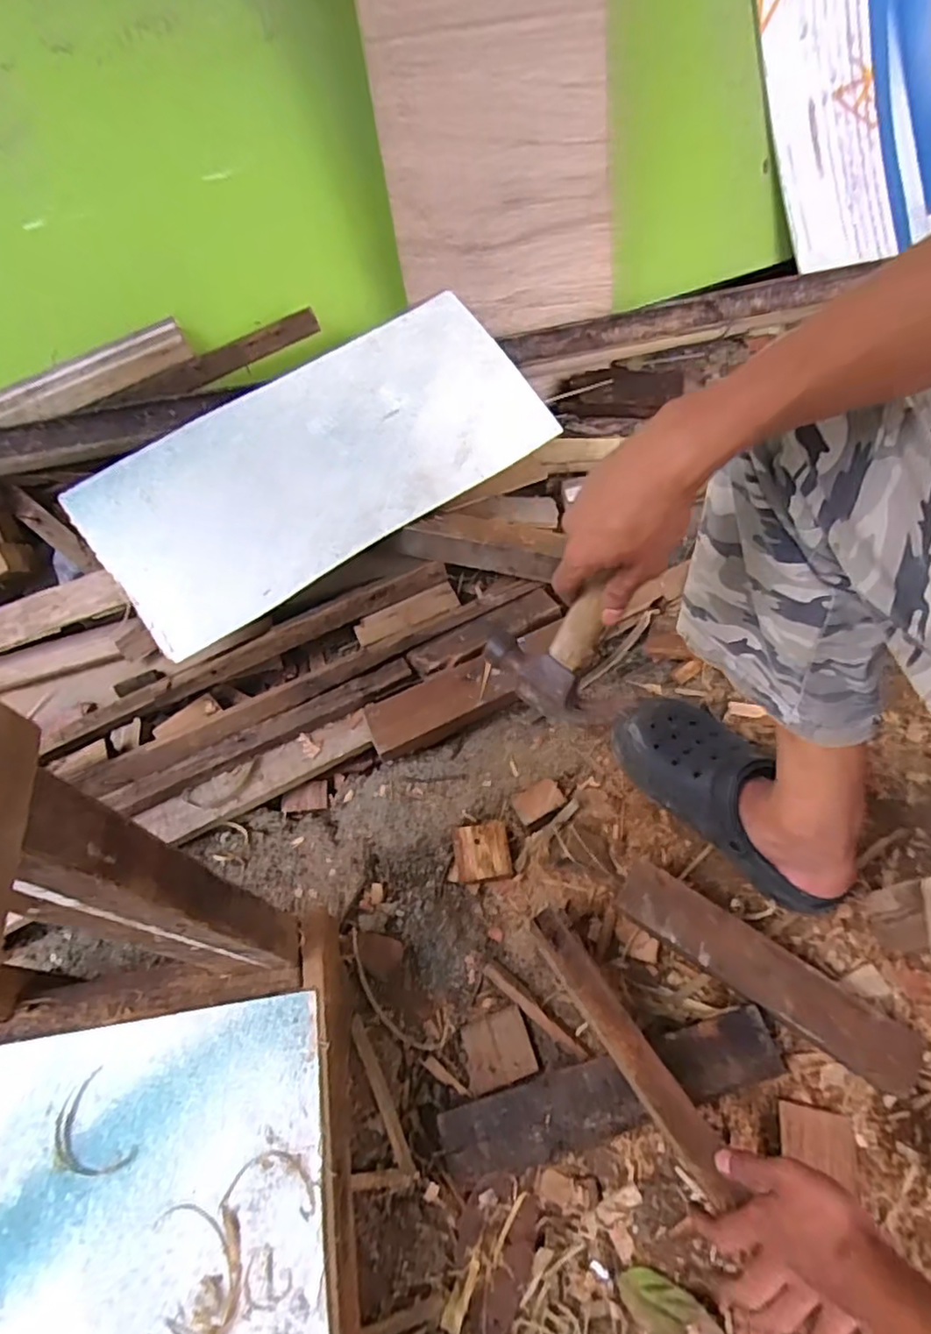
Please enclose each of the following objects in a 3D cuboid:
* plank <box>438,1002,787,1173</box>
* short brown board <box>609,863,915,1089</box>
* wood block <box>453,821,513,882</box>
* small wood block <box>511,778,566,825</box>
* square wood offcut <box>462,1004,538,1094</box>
[{"bbox_3d":[0.132,0.390,0.571,0.311,0.016,0.061,-18,61,-1],"label":"plank"},{"bbox_3d":[0.281,0.286,0.596,0.279,0.021,0.058,30,71,18],"label":"short brown board"},{"bbox_3d":[0.019,0.209,0.707,0.060,0.017,0.063,-7,64,-3],"label":"wood block"},{"bbox_3d":[0.085,0.155,0.727,0.057,0.017,0.039,-24,66,-11],"label":"small wood block"},{"bbox_3d":[0.031,0.383,0.628,0.068,0.017,0.060,-19,65,-8],"label":"square wood offcut"}]

